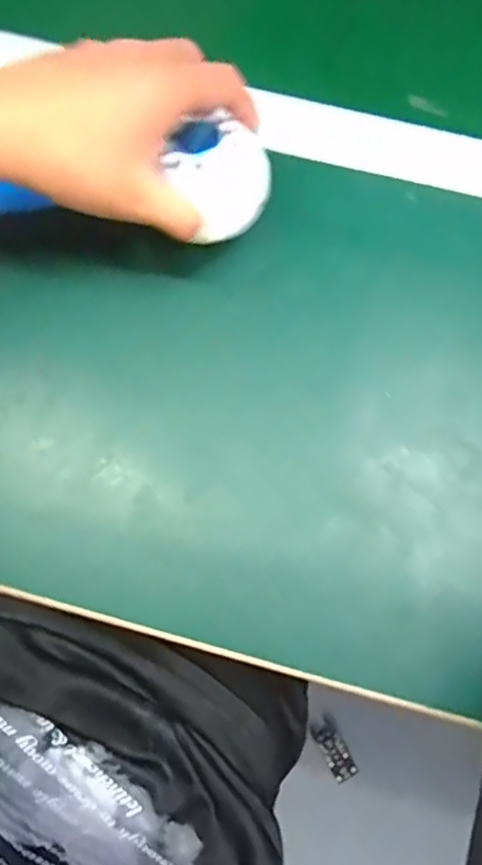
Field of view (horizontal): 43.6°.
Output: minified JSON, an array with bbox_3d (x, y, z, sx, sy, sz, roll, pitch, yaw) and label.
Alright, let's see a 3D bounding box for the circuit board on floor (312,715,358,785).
[{"bbox_3d":[0.151,0.518,0.985,0.041,0.005,0.096,-32,77,10],"label":"circuit board on floor"}]

